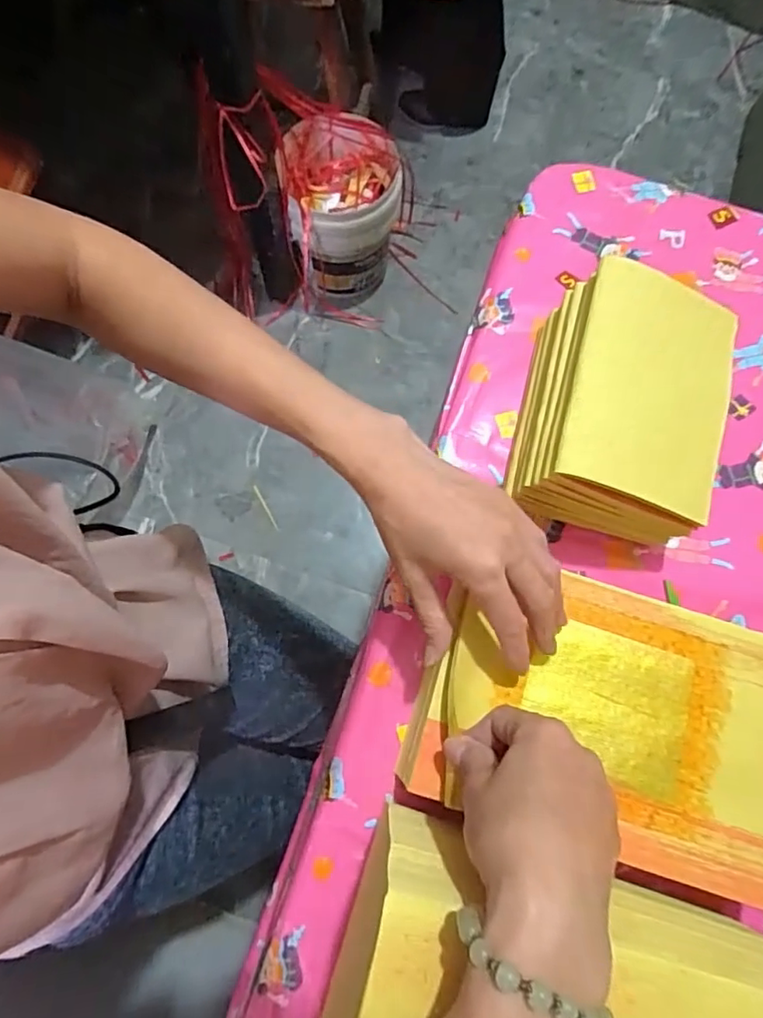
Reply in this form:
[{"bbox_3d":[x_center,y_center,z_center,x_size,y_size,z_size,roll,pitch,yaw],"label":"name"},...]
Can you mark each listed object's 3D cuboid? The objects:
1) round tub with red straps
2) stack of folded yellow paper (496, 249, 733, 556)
[{"bbox_3d":[-0.082,-0.623,1.217,0.226,0.306,0.219,0,76,-1],"label":"round tub with red straps"},{"bbox_3d":[0.174,-0.073,0.408,0.126,0.078,0.166,14,76,2],"label":"stack of folded yellow paper"}]

